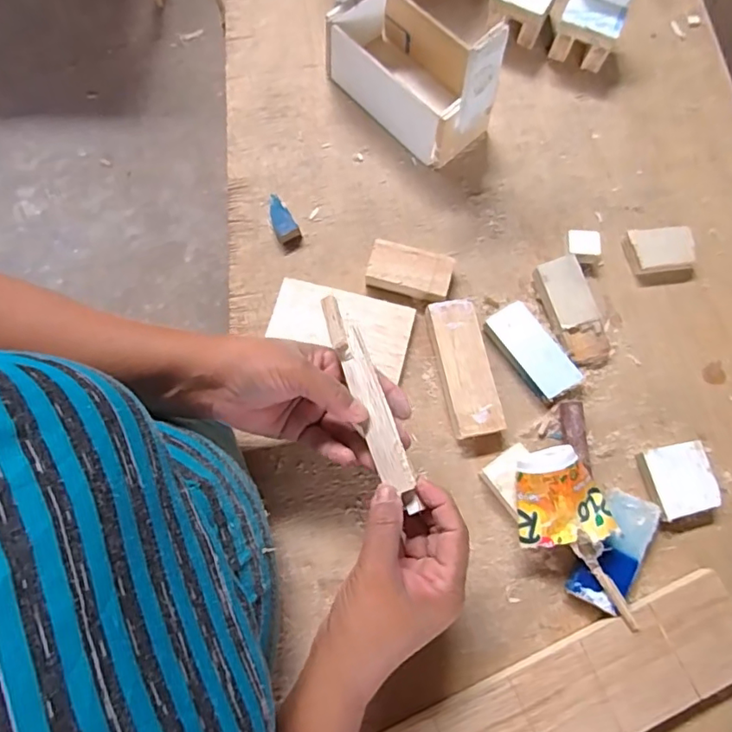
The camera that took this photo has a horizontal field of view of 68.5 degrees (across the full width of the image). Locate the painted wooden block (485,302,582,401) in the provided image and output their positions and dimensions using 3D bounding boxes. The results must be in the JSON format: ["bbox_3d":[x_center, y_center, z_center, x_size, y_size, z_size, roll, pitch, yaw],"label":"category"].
[{"bbox_3d":[0.143,-0.013,0.466,0.037,0.021,0.086,-34,76,-10],"label":"painted wooden block"}]

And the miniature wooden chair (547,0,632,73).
[{"bbox_3d":[0.225,-0.352,0.539,0.067,0.077,0.058,22,74,6],"label":"miniature wooden chair"}]

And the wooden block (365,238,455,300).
[{"bbox_3d":[0.039,-0.085,0.484,0.073,0.021,0.042,16,73,5],"label":"wooden block"}]

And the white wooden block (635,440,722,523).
[{"bbox_3d":[0.253,0.092,0.434,0.049,0.017,0.055,-9,73,-3],"label":"white wooden block"}]

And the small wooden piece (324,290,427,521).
[{"bbox_3d":[0.003,0.025,0.370,0.022,0.015,0.154,-20,76,-6],"label":"small wooden piece"}]

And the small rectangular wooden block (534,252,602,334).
[{"bbox_3d":[0.176,-0.062,0.478,0.038,0.022,0.063,-16,74,-5],"label":"small rectangular wooden block"}]

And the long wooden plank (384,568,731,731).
[{"bbox_3d":[0.148,0.239,0.386,0.274,0.021,0.069,-23,74,-7],"label":"long wooden plank"}]

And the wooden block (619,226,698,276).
[{"bbox_3d":[0.272,-0.107,0.496,0.058,0.018,0.039,-2,73,-1],"label":"wooden block"}]

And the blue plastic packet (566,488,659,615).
[{"bbox_3d":[0.191,0.141,0.414,0.039,0.022,0.088,27,75,8],"label":"blue plastic packet"}]

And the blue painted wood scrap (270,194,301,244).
[{"bbox_3d":[-0.078,-0.137,0.499,0.022,0.020,0.041,-17,74,-5],"label":"blue painted wood scrap"}]

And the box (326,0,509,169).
[{"bbox_3d":[0.043,-0.288,0.490,0.086,0.129,0.171,-41,77,-12],"label":"box"}]

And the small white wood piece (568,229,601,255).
[{"bbox_3d":[0.199,-0.110,0.495,0.029,0.019,0.024,0,73,0],"label":"small white wood piece"}]

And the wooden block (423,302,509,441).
[{"bbox_3d":[0.083,0.002,0.458,0.041,0.020,0.117,-10,73,-3],"label":"wooden block"}]

